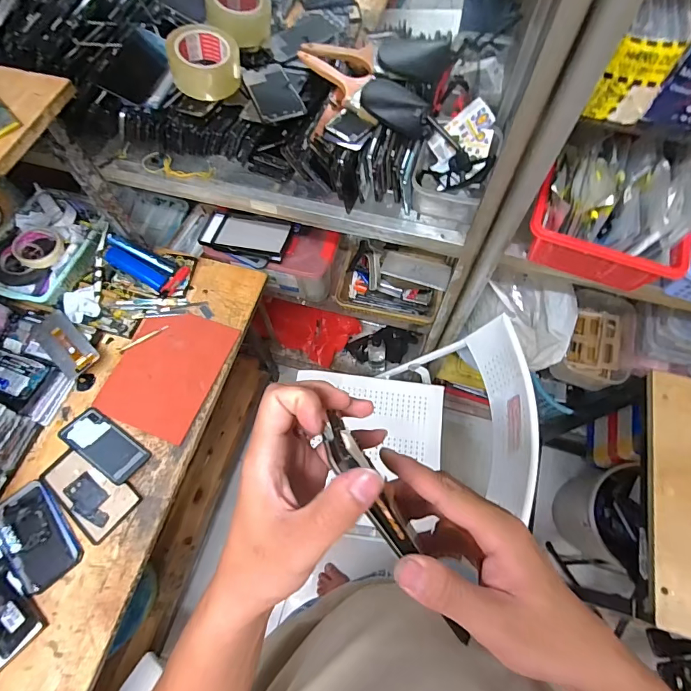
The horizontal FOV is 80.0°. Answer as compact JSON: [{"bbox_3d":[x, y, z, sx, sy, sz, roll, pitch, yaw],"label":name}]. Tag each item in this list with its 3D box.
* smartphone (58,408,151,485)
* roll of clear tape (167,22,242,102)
[{"bbox_3d":[-0.454,0.185,0.775,0.168,0.014,0.078,33,60,12],"label":"smartphone"},{"bbox_3d":[-0.233,-0.476,0.693,0.104,0.075,0.104,0,66,1],"label":"roll of clear tape"}]

